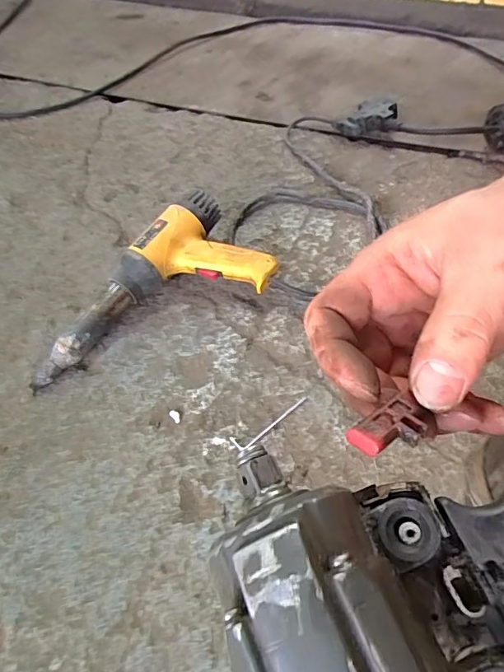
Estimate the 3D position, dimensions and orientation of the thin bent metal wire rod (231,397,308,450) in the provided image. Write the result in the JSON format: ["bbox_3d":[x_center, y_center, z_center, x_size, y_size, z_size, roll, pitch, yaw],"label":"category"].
[{"bbox_3d":[0.018,0.083,0.457,0.086,0.004,0.017,-34,57,-19],"label":"thin bent metal wire rod"}]

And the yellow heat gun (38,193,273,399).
[{"bbox_3d":[-0.123,-0.046,0.523,0.277,0.069,0.142,-33,56,-19],"label":"yellow heat gun"}]

